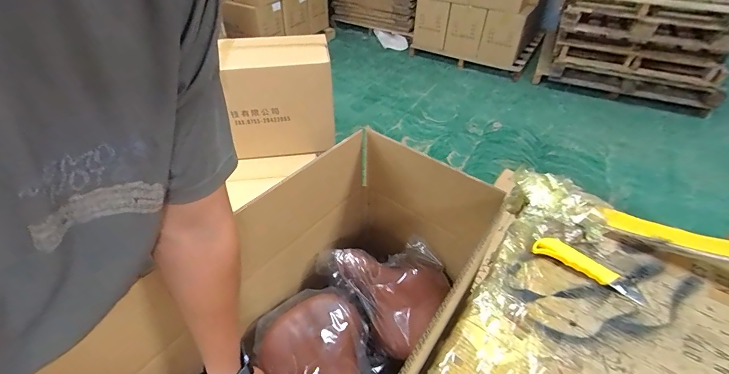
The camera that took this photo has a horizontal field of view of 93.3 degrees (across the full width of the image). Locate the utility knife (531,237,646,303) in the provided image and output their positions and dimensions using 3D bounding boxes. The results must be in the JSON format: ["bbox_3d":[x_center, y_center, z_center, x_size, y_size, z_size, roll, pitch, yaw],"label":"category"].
[{"bbox_3d":[0.379,0.133,0.588,0.170,0.015,0.043,25,50,24],"label":"utility knife"}]

